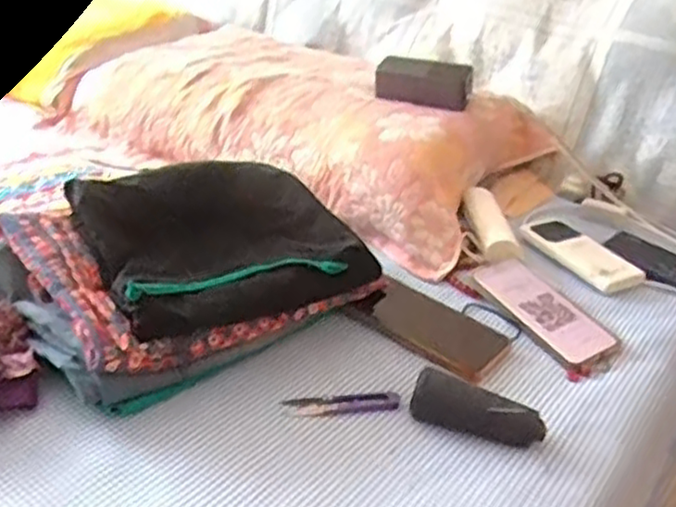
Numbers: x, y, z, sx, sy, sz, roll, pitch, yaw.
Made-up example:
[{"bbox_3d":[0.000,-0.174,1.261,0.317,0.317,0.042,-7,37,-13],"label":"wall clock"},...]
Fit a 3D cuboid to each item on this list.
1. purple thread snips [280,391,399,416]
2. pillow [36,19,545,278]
[{"bbox_3d":[0.004,0.129,0.615,0.100,0.008,0.024,-2,29,-13],"label":"purple thread snips"},{"bbox_3d":[-0.062,-0.208,1.069,0.676,0.123,0.345,22,32,28],"label":"pillow"}]

